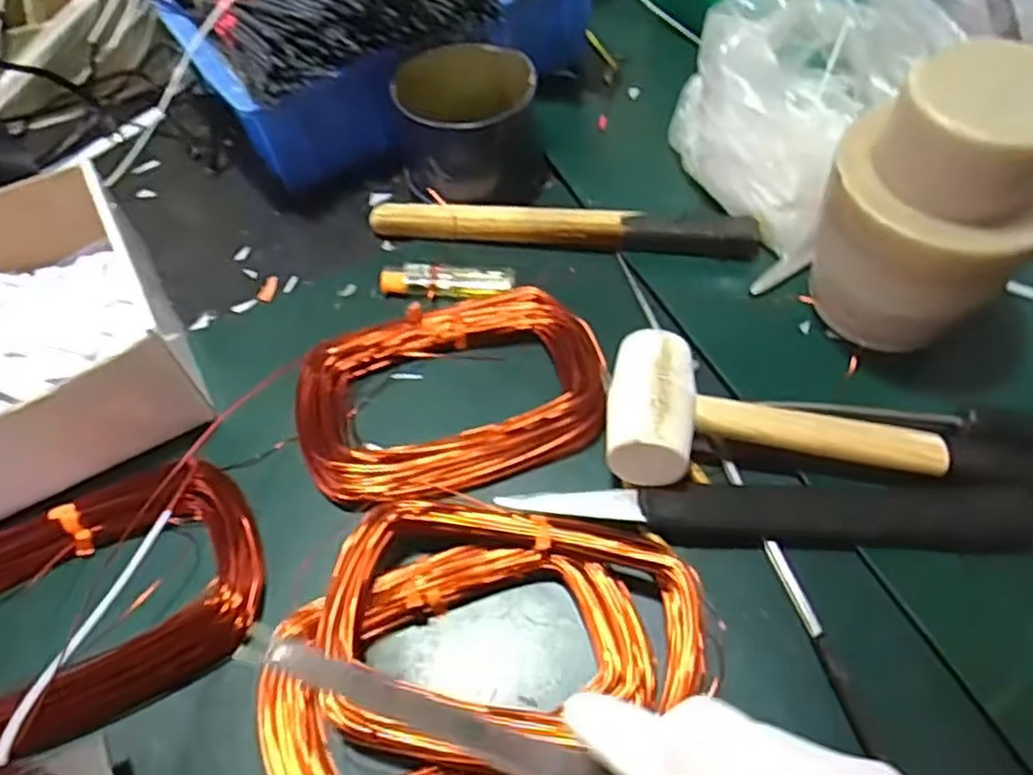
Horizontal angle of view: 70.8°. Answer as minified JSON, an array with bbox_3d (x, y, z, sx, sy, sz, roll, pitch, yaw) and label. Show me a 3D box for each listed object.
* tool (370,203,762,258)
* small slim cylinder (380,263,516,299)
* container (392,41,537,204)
[{"bbox_3d":[0.029,-0.108,0.485,0.254,0.022,0.027,6,58,5],"label":"tool"},{"bbox_3d":[-0.045,-0.070,0.475,0.085,0.010,0.022,-1,55,1],"label":"small slim cylinder"},{"bbox_3d":[-0.035,-0.183,0.507,0.091,0.069,0.088,-1,57,1],"label":"container"}]

